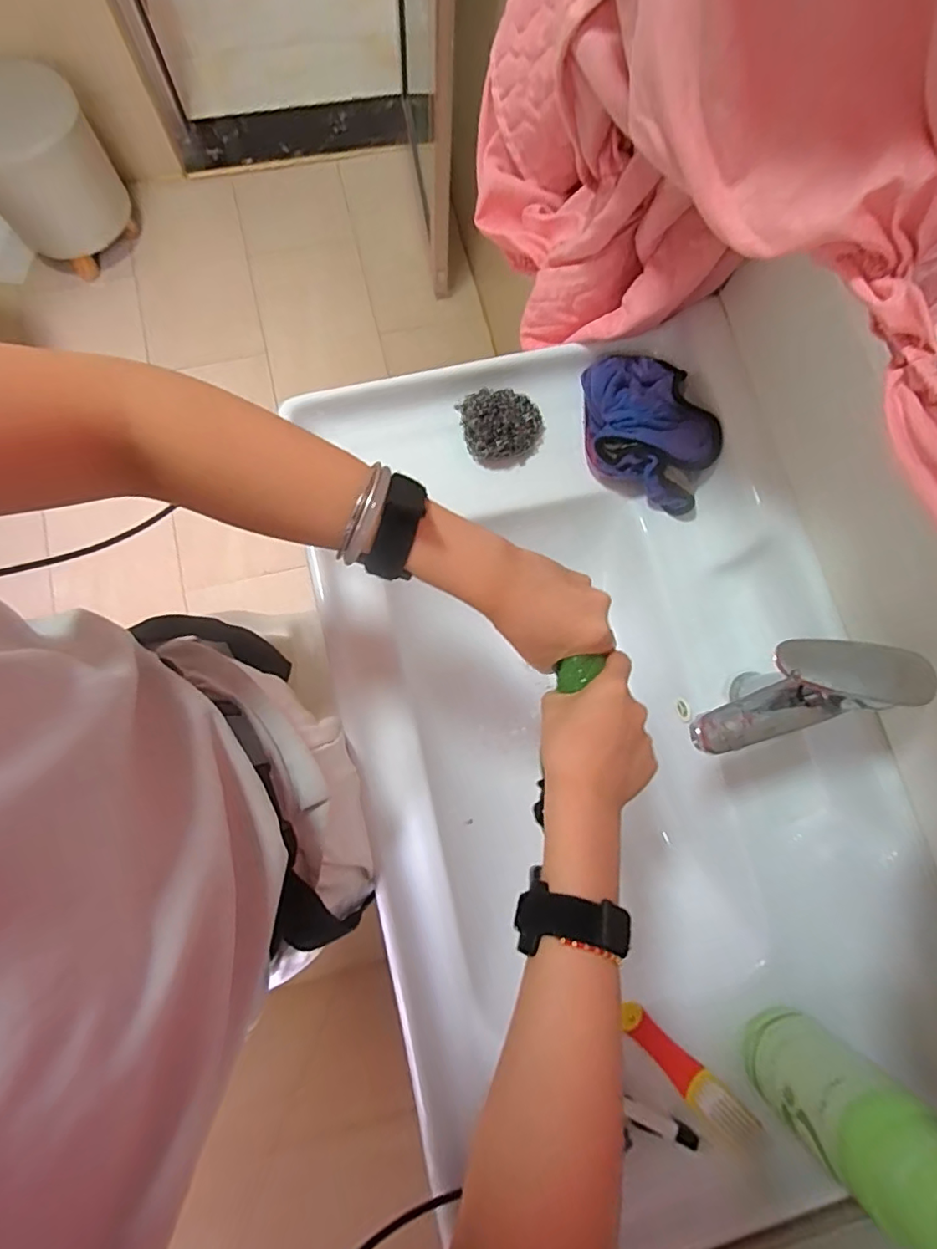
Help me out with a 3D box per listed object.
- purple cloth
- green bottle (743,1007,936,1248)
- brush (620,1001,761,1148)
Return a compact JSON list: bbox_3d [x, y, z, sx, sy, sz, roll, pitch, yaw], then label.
[{"bbox_3d":[0.186,-0.198,0.573,0.109,0.055,0.166,-24,79,-7],"label":"purple cloth"},{"bbox_3d":[0.282,0.359,0.393,0.067,0.177,0.077,44,80,8],"label":"green bottle"},{"bbox_3d":[0.185,0.385,0.468,0.129,0.018,0.031,42,79,7],"label":"brush"}]

